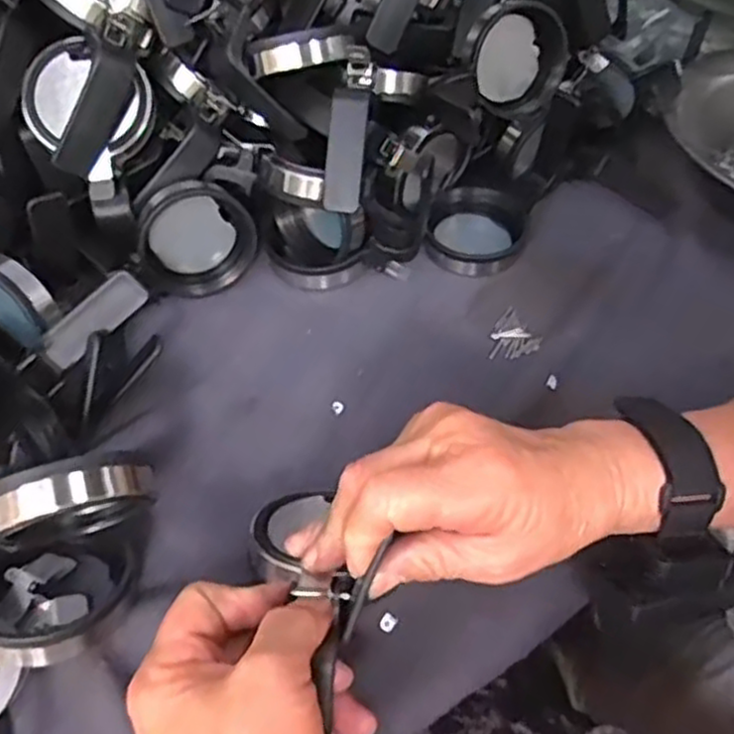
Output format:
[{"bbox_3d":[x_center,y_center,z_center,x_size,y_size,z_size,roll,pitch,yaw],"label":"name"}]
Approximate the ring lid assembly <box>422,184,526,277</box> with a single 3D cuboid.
[{"bbox_3d":[0.075,-0.095,0.523,0.066,0.029,0.063,2,48,-2],"label":"ring lid assembly"}]

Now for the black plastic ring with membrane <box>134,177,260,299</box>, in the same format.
[{"bbox_3d":[-0.108,-0.080,0.473,0.072,0.067,0.025,-5,17,-6],"label":"black plastic ring with membrane"}]

